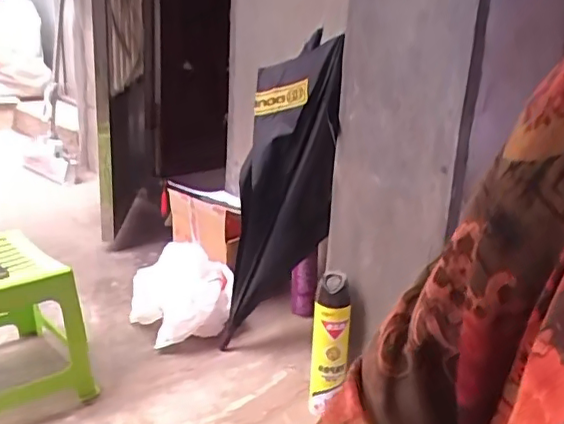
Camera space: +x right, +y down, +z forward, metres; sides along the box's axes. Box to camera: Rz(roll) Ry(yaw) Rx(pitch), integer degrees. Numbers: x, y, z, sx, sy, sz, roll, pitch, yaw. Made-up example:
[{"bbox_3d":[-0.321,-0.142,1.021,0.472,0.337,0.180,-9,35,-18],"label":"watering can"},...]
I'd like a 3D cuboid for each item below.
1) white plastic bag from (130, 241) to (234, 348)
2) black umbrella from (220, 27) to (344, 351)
[{"bbox_3d":[-0.227,0.186,1.394,0.207,0.158,0.180,-10,22,-35],"label":"white plastic bag"},{"bbox_3d":[0.013,-0.029,1.233,0.182,0.644,0.118,1,25,-19],"label":"black umbrella"}]

